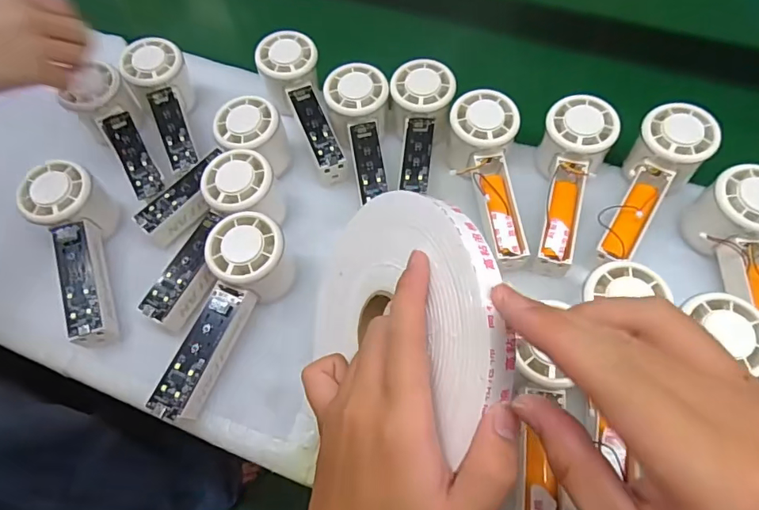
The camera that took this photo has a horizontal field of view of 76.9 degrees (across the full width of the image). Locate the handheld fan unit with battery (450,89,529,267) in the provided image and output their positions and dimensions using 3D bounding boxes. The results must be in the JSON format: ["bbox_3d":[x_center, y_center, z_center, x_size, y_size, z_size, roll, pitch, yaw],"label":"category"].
[{"bbox_3d":[0.092,-0.062,0.412,0.061,0.051,0.152,-7,75,-2],"label":"handheld fan unit with battery"}]

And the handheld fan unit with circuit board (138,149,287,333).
[{"bbox_3d":[-0.127,-0.013,0.384,0.061,0.053,0.150,17,63,11],"label":"handheld fan unit with circuit board"}]

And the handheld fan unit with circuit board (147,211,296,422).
[{"bbox_3d":[-0.114,0.047,0.364,0.053,0.057,0.150,17,75,11],"label":"handheld fan unit with circuit board"}]

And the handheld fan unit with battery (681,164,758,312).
[{"bbox_3d":[0.278,0.006,0.354,0.062,0.055,0.147,1,61,3],"label":"handheld fan unit with battery"}]

